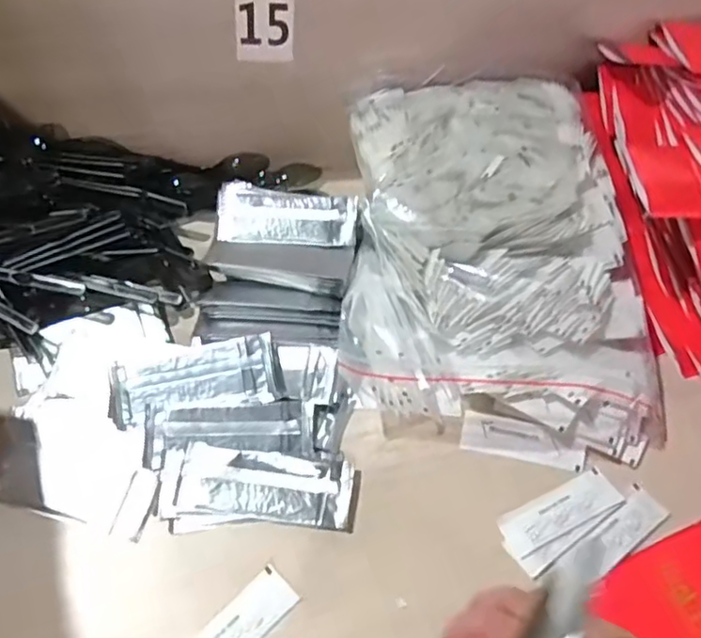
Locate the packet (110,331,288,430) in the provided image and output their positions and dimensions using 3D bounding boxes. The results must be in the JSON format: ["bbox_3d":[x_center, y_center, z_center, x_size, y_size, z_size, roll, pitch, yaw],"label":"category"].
[{"bbox_3d":[-0.117,0.047,0.456,0.127,0.006,0.050,-11,75,-4],"label":"packet"}]

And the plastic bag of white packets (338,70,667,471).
[{"bbox_3d":[0.111,-0.059,0.513,0.247,0.092,0.345,-3,54,-4],"label":"plastic bag of white packets"}]

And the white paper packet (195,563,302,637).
[{"bbox_3d":[-0.076,0.201,0.378,0.093,0.005,0.031,-37,63,-26],"label":"white paper packet"}]

